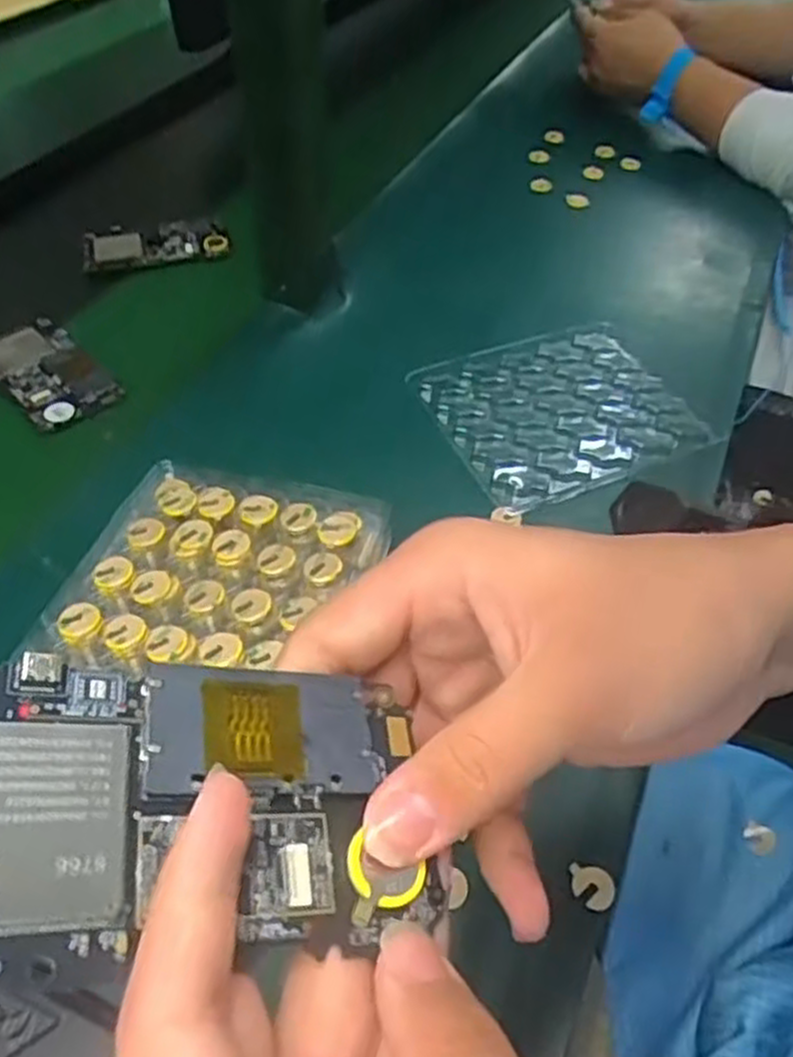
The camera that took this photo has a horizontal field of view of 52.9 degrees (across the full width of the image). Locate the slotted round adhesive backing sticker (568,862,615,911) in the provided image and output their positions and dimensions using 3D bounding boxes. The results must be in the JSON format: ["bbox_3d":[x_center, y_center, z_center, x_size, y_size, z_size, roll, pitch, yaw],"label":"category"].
[{"bbox_3d":[0.085,0.153,0.343,0.016,0.006,0.019,-4,48,-5],"label":"slotted round adhesive backing sticker"}]

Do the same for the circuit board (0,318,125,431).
[{"bbox_3d":[-0.255,-0.112,0.573,0.067,0.010,0.121,-32,56,-27],"label":"circuit board"}]

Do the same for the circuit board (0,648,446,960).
[{"bbox_3d":[-0.050,0.060,0.181,0.124,0.004,0.063,11,52,-26],"label":"circuit board"}]

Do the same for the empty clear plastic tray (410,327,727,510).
[{"bbox_3d":[0.112,-0.084,0.542,0.163,0.011,0.139,-17,50,-16],"label":"empty clear plastic tray"}]

